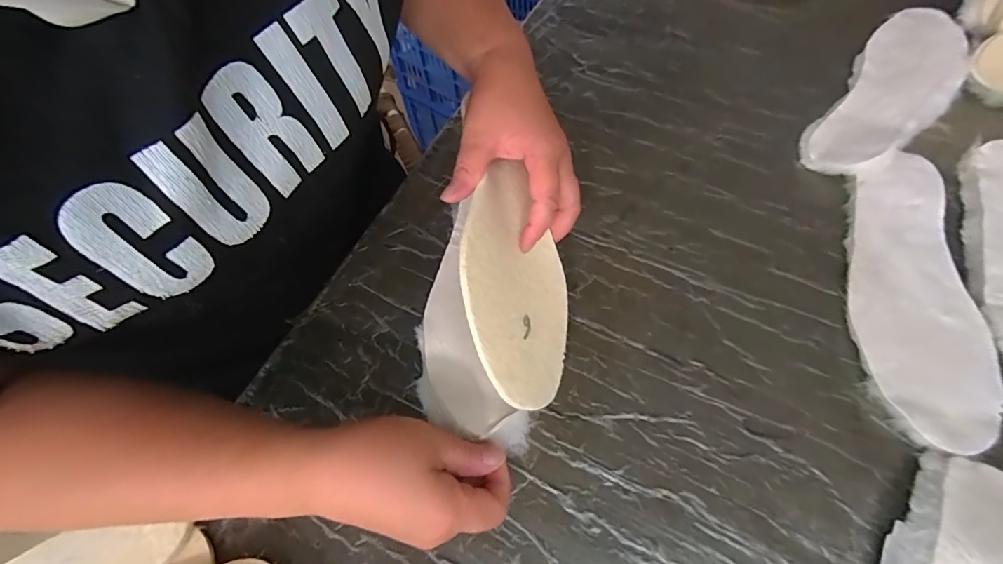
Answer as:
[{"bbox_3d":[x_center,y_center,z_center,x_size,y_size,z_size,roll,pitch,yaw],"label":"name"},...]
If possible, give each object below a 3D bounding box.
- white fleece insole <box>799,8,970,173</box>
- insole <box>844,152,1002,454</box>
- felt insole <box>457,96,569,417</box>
[{"bbox_3d":[0.402,-0.196,0.465,0.093,0.024,0.268,35,69,18],"label":"white fleece insole"},{"bbox_3d":[0.339,0.002,0.377,0.094,0.023,0.257,11,63,9],"label":"insole"},{"bbox_3d":[0.010,-0.007,0.332,0.094,0.009,0.185,14,62,-39],"label":"felt insole"}]

